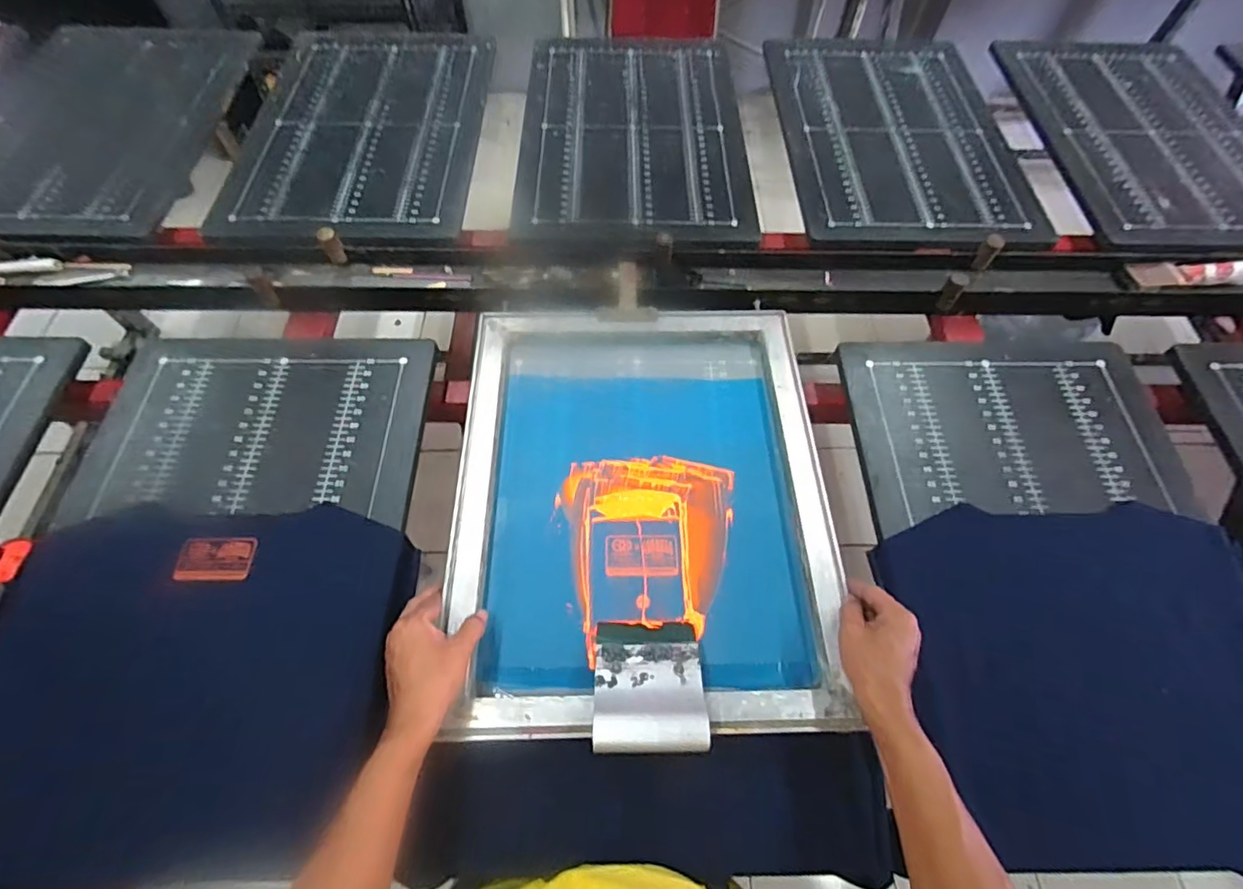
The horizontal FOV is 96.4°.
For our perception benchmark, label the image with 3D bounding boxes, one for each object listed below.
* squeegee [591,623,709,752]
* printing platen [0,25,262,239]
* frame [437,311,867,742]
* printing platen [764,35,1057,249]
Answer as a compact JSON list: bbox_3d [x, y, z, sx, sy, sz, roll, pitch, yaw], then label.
[{"bbox_3d":[0.026,0.222,0.522,0.100,0.019,0.126,0,35,0],"label":"squeegee"},{"bbox_3d":[-0.942,-0.564,0.971,0.443,0.033,0.588,0,62,-1],"label":"printing platen"},{"bbox_3d":[0.024,0.057,0.646,0.409,0.059,0.504,-2,62,-2],"label":"frame"},{"bbox_3d":[0.495,-0.569,0.997,0.387,0.019,0.630,0,62,-1],"label":"printing platen"}]

